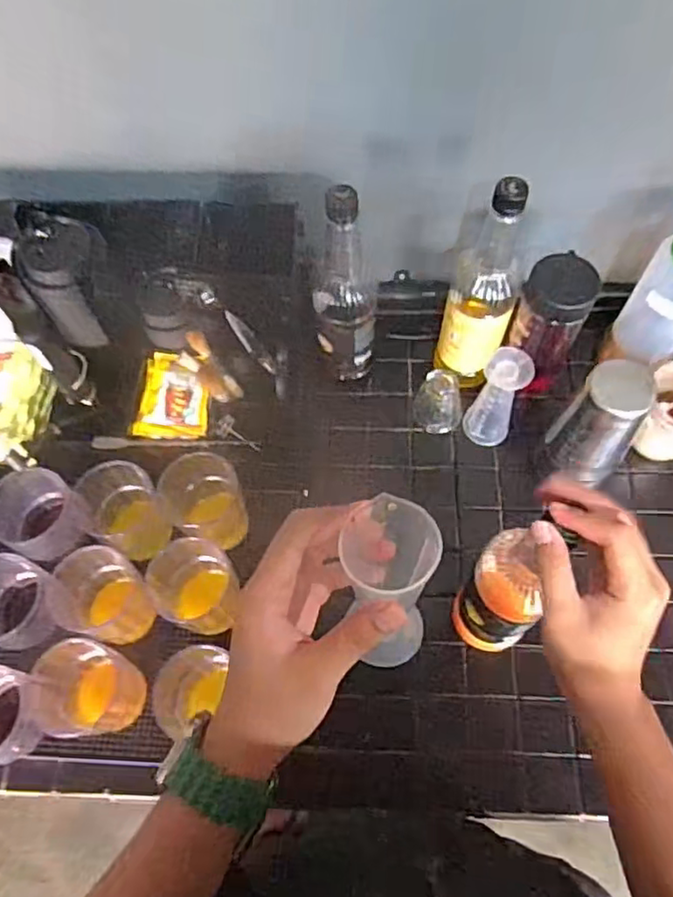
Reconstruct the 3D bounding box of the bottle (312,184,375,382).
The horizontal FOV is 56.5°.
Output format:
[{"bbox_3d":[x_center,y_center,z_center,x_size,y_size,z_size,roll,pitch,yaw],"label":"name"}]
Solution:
[{"bbox_3d":[0.008,-0.164,0.679,0.068,0.257,0.060,-5,63,-1],"label":"bottle"}]

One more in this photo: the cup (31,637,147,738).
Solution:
[{"bbox_3d":[-0.227,0.225,0.579,0.072,0.119,0.077,-1,64,2],"label":"cup"}]

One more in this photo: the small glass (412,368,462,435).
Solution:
[{"bbox_3d":[0.122,-0.056,0.747,0.058,0.063,0.054,12,66,9],"label":"small glass"}]

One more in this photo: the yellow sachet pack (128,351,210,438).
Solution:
[{"bbox_3d":[-0.176,-0.060,0.683,0.077,0.018,0.097,3,70,4],"label":"yellow sachet pack"}]

